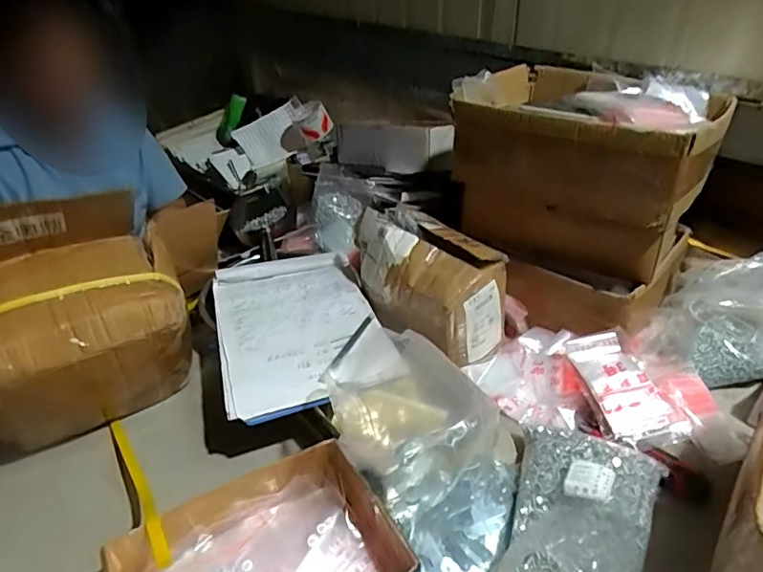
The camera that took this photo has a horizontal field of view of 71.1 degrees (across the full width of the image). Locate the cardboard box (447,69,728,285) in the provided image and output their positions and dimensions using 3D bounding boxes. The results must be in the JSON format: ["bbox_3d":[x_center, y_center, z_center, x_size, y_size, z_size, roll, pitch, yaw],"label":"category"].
[{"bbox_3d":[0.301,-0.184,0.808,0.320,0.228,0.272,19,39,28],"label":"cardboard box"}]

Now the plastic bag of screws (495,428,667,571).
[{"bbox_3d":[0.204,0.242,0.545,0.136,0.087,0.215,14,37,22],"label":"plastic bag of screws"}]

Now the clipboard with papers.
[{"bbox_3d":[-0.122,0.050,0.752,0.212,0.022,0.299,-14,36,-17],"label":"clipboard with papers"}]

